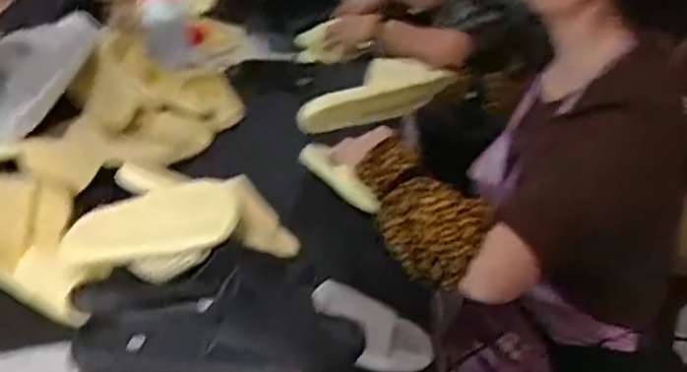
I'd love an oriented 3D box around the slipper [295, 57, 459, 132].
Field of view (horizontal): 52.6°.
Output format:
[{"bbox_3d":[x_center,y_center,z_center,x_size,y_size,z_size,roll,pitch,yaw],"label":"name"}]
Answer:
[{"bbox_3d":[0.057,-0.154,1.172,0.277,0.090,0.072,-12,35,-18],"label":"slipper"}]

